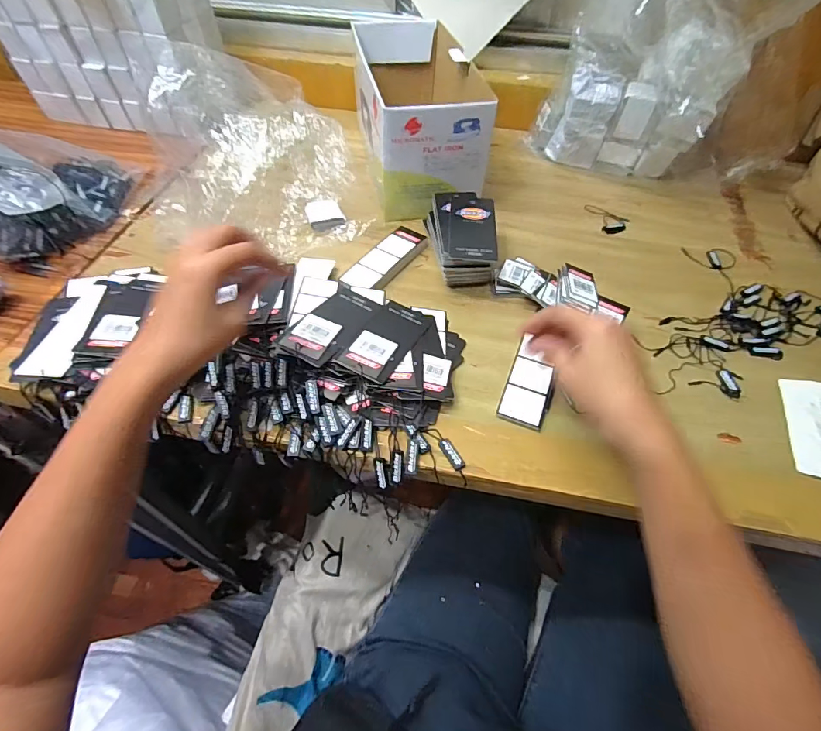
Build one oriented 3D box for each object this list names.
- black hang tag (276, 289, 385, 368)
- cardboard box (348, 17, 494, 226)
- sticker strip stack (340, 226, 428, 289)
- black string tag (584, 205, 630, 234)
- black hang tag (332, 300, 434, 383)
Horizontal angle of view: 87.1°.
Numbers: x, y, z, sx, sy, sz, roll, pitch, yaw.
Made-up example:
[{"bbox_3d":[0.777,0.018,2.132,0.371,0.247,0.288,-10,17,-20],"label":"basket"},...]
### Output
[{"bbox_3d":[-0.072,-0.039,0.400,0.051,0.004,0.110,26,43,10],"label":"black hang tag"},{"bbox_3d":[0.011,-0.333,0.580,0.123,0.132,0.286,-6,53,-7],"label":"cardboard box"},{"bbox_3d":[-0.028,-0.118,0.487,0.040,0.016,0.118,28,56,18],"label":"sticker strip stack"},{"bbox_3d":[0.248,-0.190,0.556,0.059,0.005,0.046,33,58,21],"label":"black string tag"},{"bbox_3d":[-0.022,-0.026,0.402,0.053,0.004,0.111,27,44,8],"label":"black hang tag"}]

